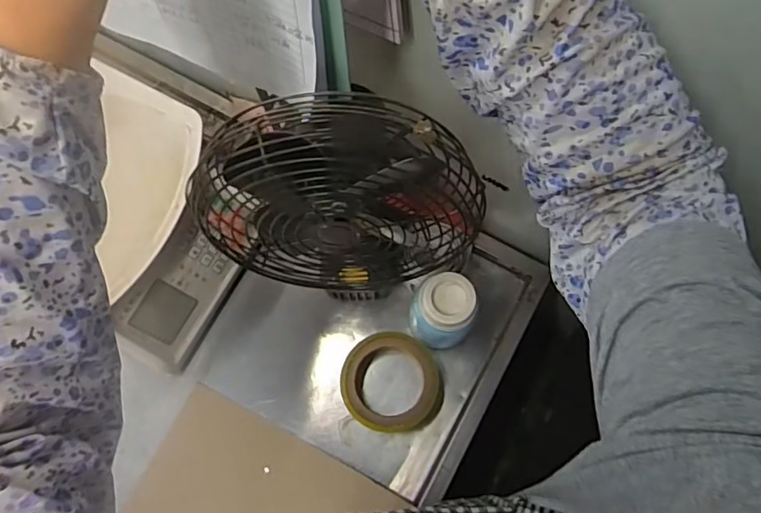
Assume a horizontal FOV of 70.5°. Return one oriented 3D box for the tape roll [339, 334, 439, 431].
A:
[{"bbox_3d":[0.011,0.141,0.602,0.107,0.051,0.102,0,73,1],"label":"tape roll"}]

